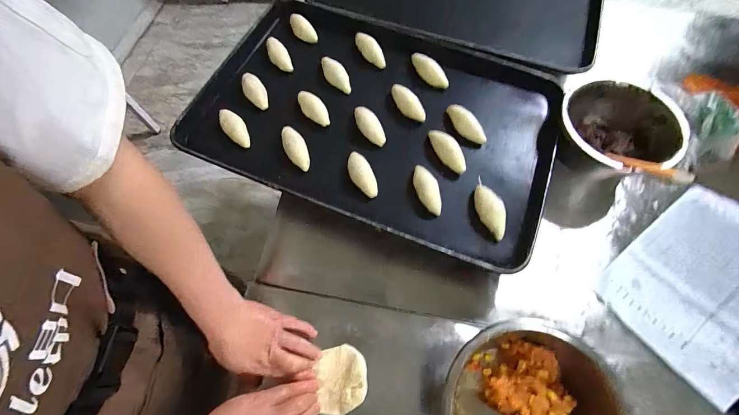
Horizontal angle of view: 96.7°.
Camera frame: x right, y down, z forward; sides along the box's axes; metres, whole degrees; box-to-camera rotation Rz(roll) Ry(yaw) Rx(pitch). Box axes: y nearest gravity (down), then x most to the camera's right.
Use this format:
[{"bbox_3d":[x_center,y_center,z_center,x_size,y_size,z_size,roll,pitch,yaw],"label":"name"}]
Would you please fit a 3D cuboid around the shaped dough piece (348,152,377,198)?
[{"bbox_3d":[-0.015,-0.053,0.530,0.032,0.032,0.083,-26,69,-12],"label":"shaped dough piece"}]

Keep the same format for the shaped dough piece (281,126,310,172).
[{"bbox_3d":[-0.123,-0.103,0.534,0.032,0.026,0.091,-25,69,-11],"label":"shaped dough piece"}]

